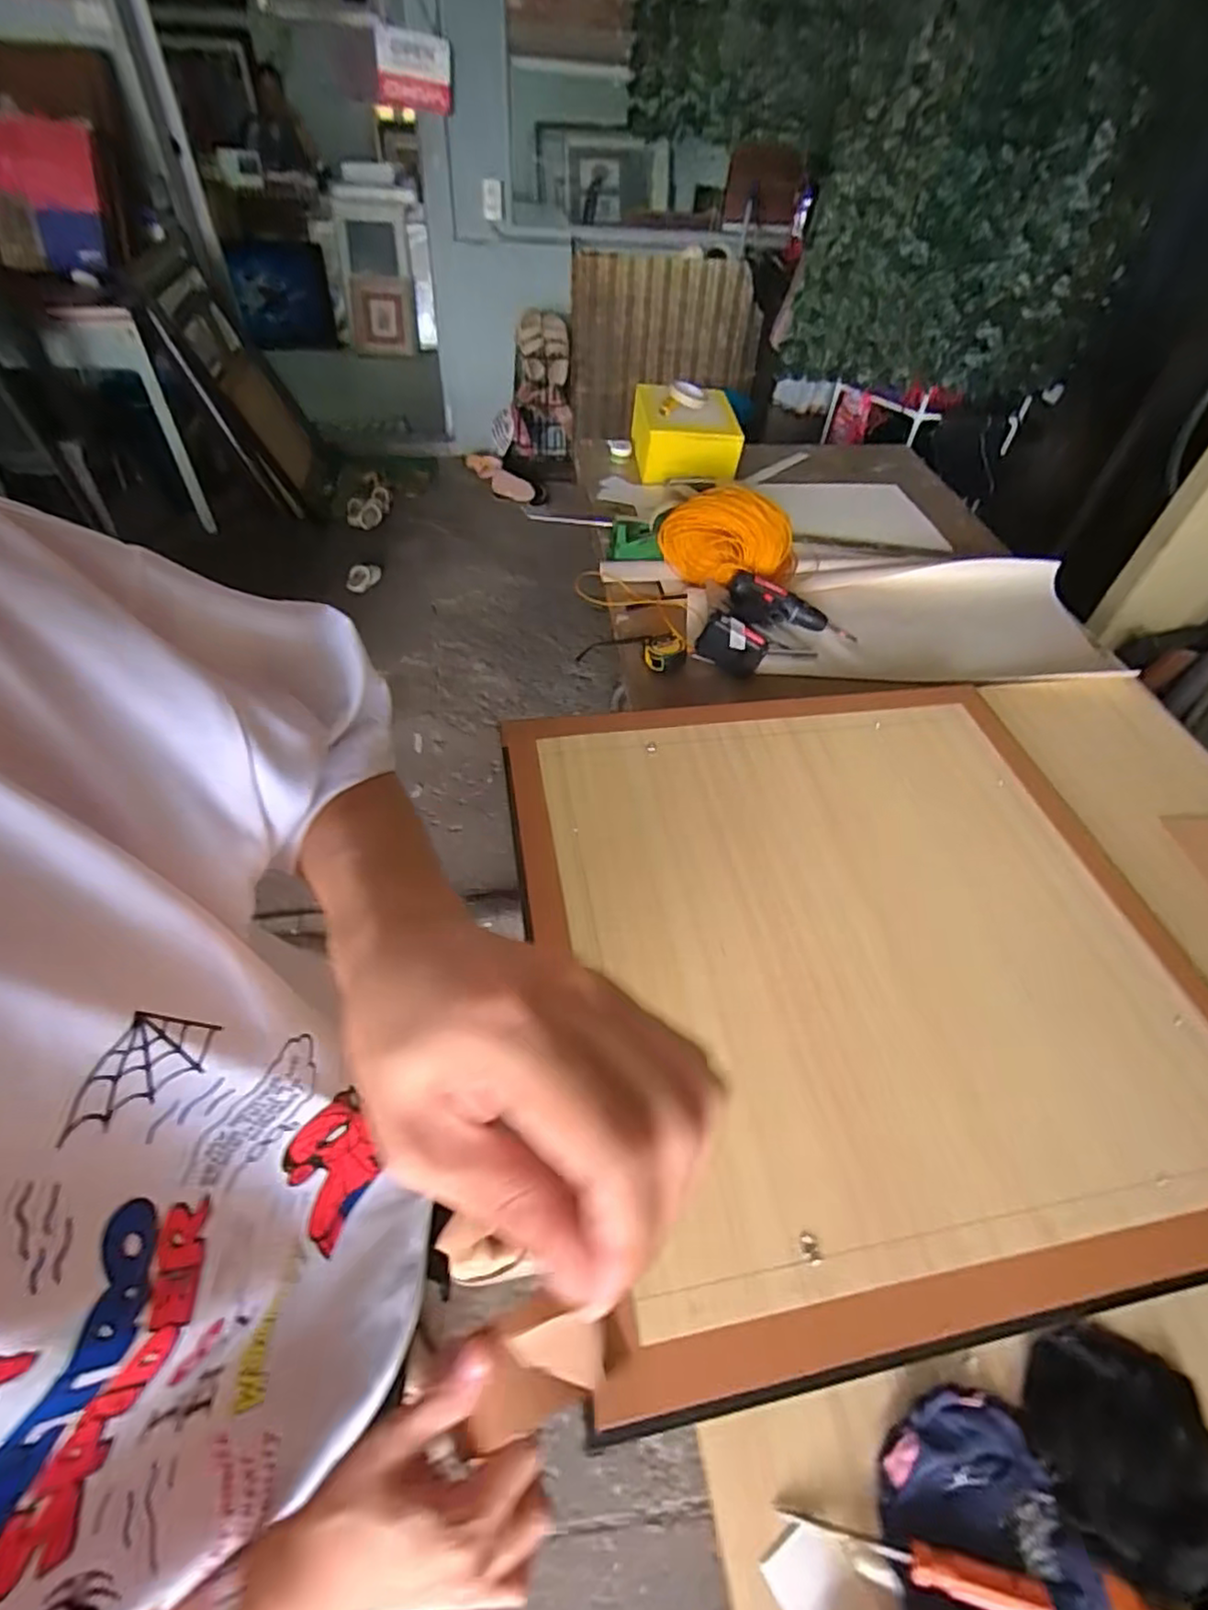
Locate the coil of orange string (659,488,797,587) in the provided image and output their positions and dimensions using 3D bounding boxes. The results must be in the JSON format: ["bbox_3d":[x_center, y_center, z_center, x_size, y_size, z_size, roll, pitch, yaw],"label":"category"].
[{"bbox_3d":[0.228,-0.489,1.212,0.220,0.128,0.159,26,52,17],"label":"coil of orange string"}]

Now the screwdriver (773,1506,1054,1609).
[{"bbox_3d":[0.213,0.523,0.456,0.173,0.027,0.021,12,49,6],"label":"screwdriver"}]

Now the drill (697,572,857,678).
[{"bbox_3d":[0.299,-0.304,1.108,0.223,0.069,0.216,22,51,14],"label":"drill"}]

